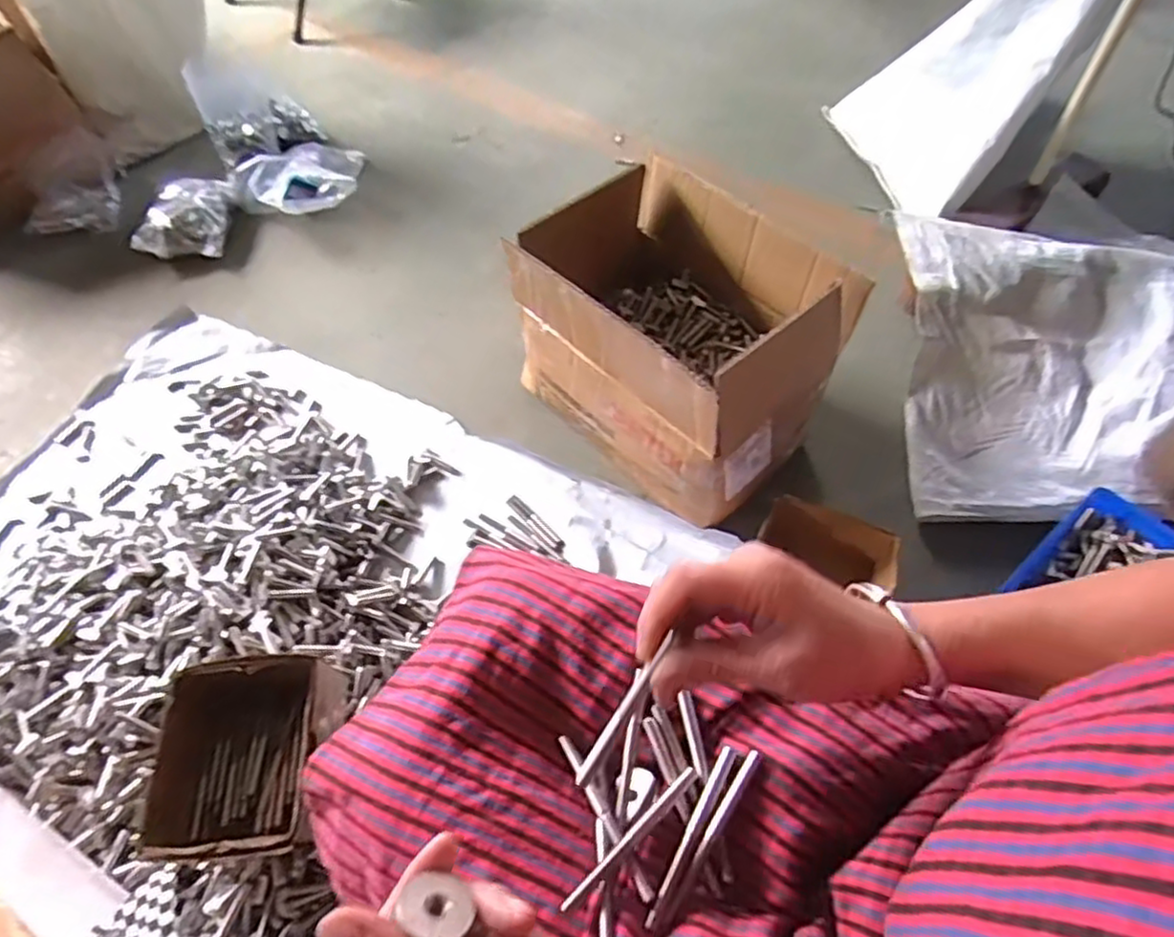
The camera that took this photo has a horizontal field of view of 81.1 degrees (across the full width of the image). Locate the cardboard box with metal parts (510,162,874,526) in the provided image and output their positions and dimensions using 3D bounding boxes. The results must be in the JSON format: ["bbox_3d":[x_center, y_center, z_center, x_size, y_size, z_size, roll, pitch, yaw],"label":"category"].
[{"bbox_3d":[0.107,-0.167,0.832,0.250,0.237,0.355,-38,63,-21],"label":"cardboard box with metal parts"}]

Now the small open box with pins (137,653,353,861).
[{"bbox_3d":[-0.290,0.256,0.605,0.126,0.097,0.154,-2,57,1],"label":"small open box with pins"}]

